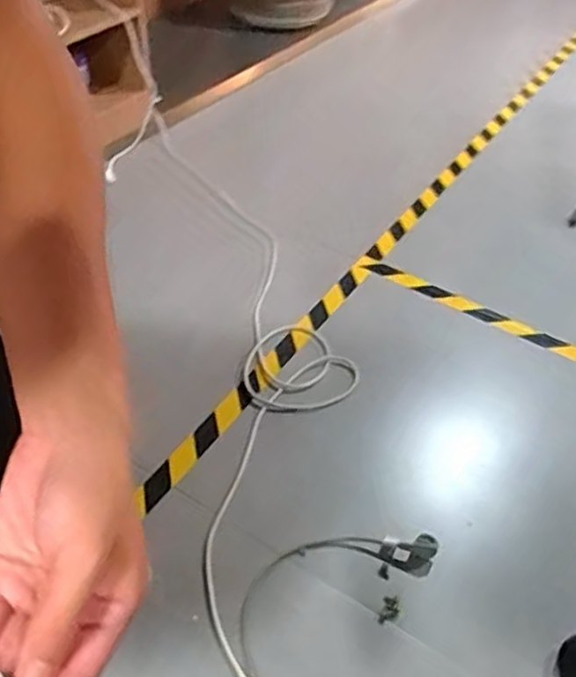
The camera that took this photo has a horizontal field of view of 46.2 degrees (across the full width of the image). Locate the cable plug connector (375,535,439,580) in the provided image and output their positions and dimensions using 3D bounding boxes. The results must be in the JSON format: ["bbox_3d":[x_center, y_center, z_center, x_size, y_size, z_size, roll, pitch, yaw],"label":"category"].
[{"bbox_3d":[0.200,0.362,1.127,0.099,0.038,0.070,6,44,2],"label":"cable plug connector"}]

